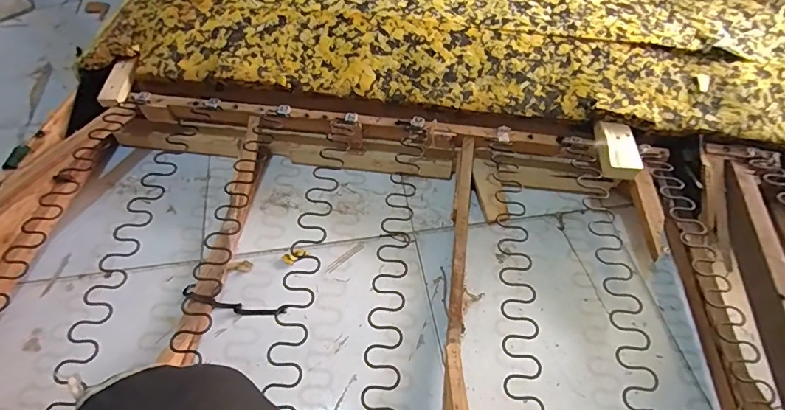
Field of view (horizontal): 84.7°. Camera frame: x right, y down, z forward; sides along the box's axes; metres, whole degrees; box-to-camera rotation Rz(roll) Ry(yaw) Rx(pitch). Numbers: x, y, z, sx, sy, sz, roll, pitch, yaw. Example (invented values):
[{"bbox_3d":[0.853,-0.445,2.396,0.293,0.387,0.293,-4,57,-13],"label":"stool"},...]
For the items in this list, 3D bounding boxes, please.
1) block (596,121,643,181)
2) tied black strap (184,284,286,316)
[{"bbox_3d":[0.403,-0.100,0.780,0.064,0.032,0.111,3,57,0],"label":"block"},{"bbox_3d":[-0.270,0.165,0.728,0.172,0.021,0.031,12,56,6],"label":"tied black strap"}]

